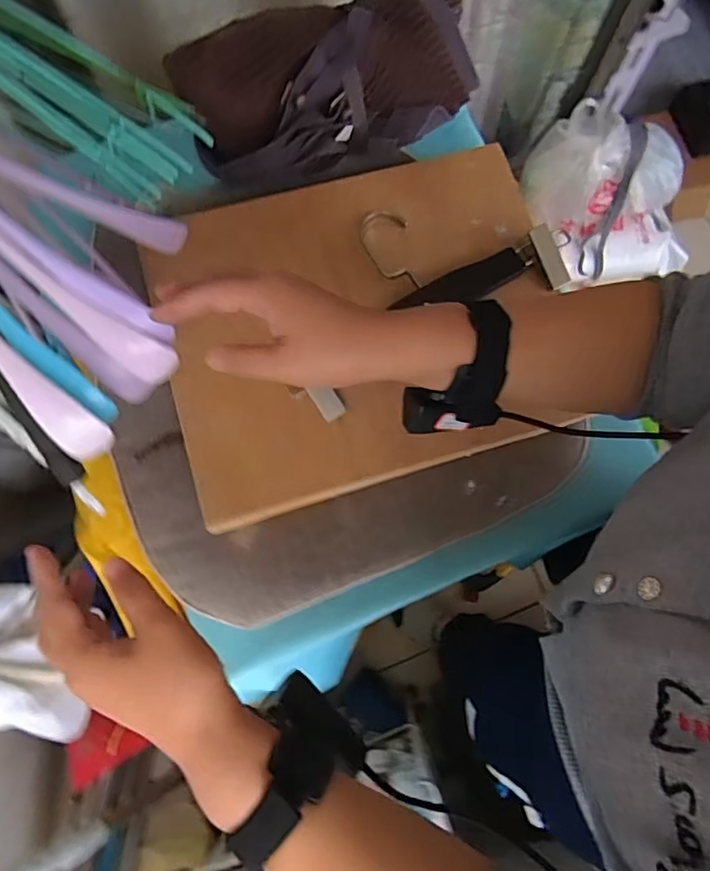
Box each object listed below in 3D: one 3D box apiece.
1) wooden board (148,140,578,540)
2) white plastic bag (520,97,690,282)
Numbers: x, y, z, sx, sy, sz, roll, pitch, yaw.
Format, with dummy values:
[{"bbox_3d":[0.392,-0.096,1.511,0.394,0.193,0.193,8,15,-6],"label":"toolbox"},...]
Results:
[{"bbox_3d":[0.009,-0.113,0.519,0.363,0.025,0.295,-16,81,-8],"label":"wooden board"},{"bbox_3d":[0.522,-0.467,1.138,0.367,0.229,0.234,40,78,8],"label":"white plastic bag"}]

